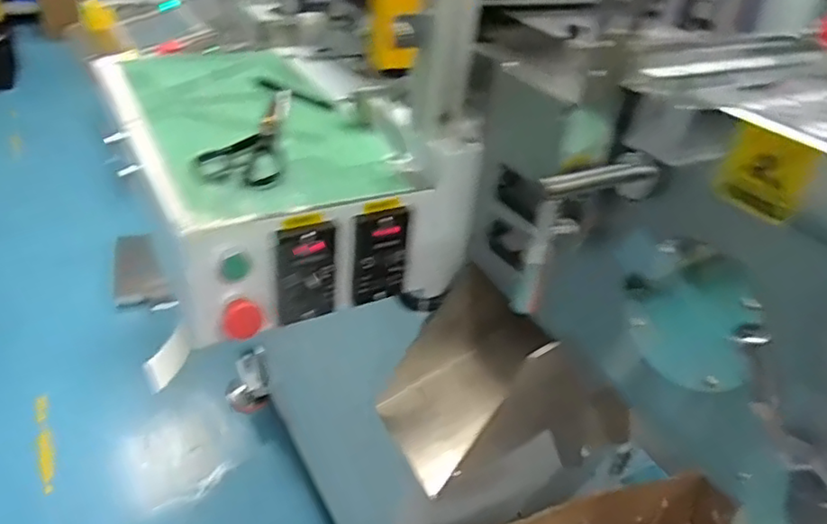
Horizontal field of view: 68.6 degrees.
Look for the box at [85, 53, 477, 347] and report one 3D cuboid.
[{"bbox_3d":[-0.187,-0.126,0.744,0.280,0.136,0.503,-15,40,-27],"label":"box"}]

